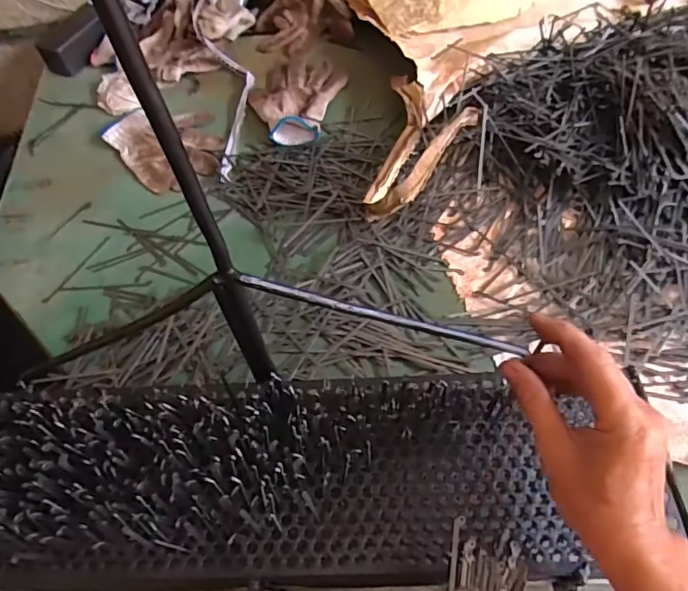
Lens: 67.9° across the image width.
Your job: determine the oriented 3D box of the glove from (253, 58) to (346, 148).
[{"bbox_3d":[-0.071,-0.290,0.735,0.117,0.024,0.181,11,60,12],"label":"glove"}]

